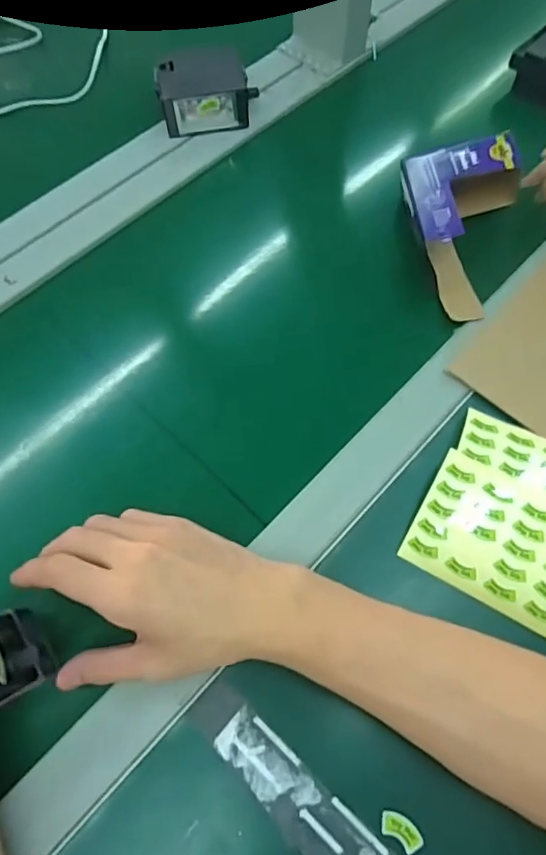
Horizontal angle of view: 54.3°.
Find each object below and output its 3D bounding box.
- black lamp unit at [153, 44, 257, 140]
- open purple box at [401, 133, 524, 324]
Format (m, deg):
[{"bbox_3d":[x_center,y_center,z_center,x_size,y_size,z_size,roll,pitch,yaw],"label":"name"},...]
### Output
[{"bbox_3d":[-0.067,-0.344,0.547,0.100,0.048,0.075,-7,63,-3],"label":"black lamp unit"},{"bbox_3d":[0.168,-0.171,0.449,0.105,0.052,0.154,-3,63,-1],"label":"open purple box"}]

